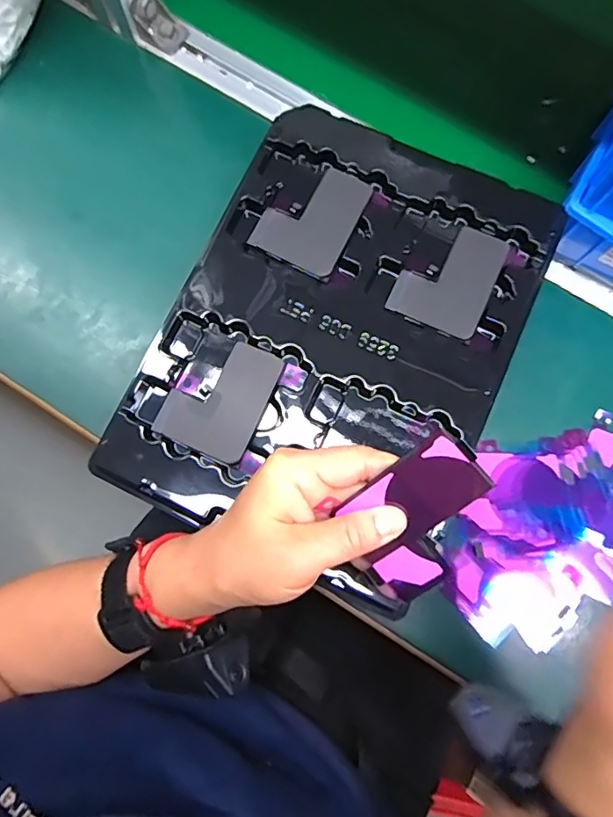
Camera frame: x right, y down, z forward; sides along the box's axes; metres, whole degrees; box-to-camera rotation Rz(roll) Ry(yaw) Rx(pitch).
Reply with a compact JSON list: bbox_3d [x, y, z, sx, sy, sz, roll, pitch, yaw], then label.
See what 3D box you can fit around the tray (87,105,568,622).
[{"bbox_3d":[0.020,-0.044,0.339,0.208,0.034,0.282,25,76,5],"label":"tray"}]

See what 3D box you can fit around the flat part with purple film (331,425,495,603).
[{"bbox_3d":[0.056,0.054,0.257,0.058,0.005,0.077,46,114,3],"label":"flat part with purple film"}]

